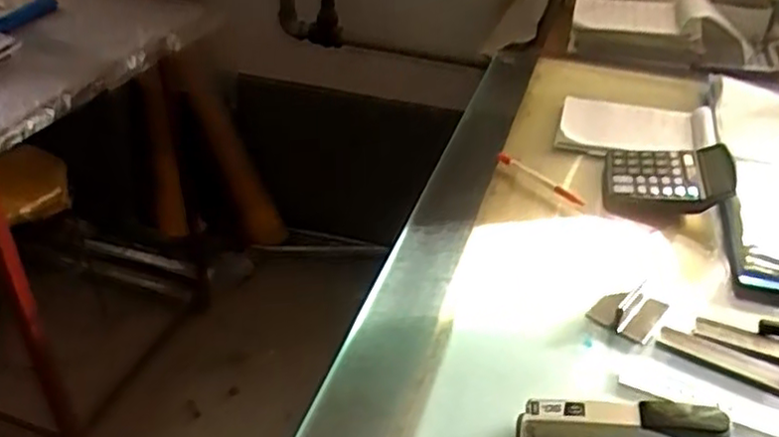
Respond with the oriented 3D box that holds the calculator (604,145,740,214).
[{"bbox_3d":[0.333,-0.053,0.837,0.146,0.048,0.118,6,34,5],"label":"calculator"}]

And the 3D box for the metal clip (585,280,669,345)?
[{"bbox_3d":[0.225,0.085,0.649,0.056,0.030,0.059,24,40,28],"label":"metal clip"}]

